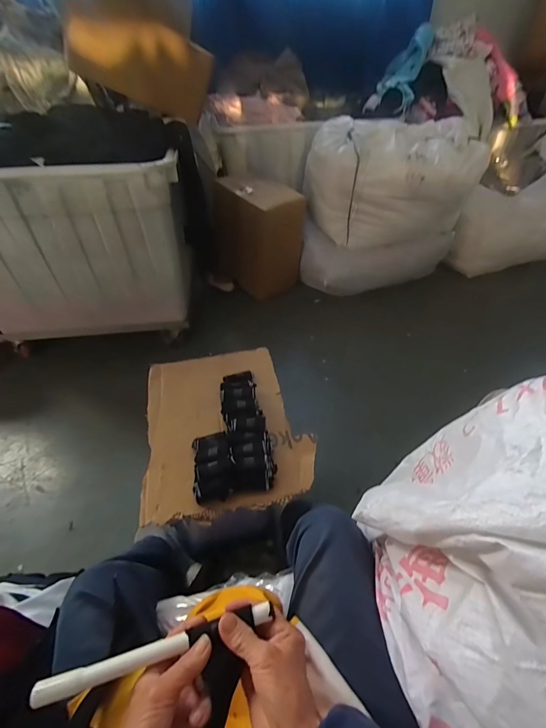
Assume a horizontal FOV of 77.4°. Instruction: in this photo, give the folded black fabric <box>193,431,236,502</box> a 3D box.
[{"bbox_3d":[-0.126,0.208,0.717,0.085,0.051,0.150,-7,47,-6],"label":"folded black fabric"}]

